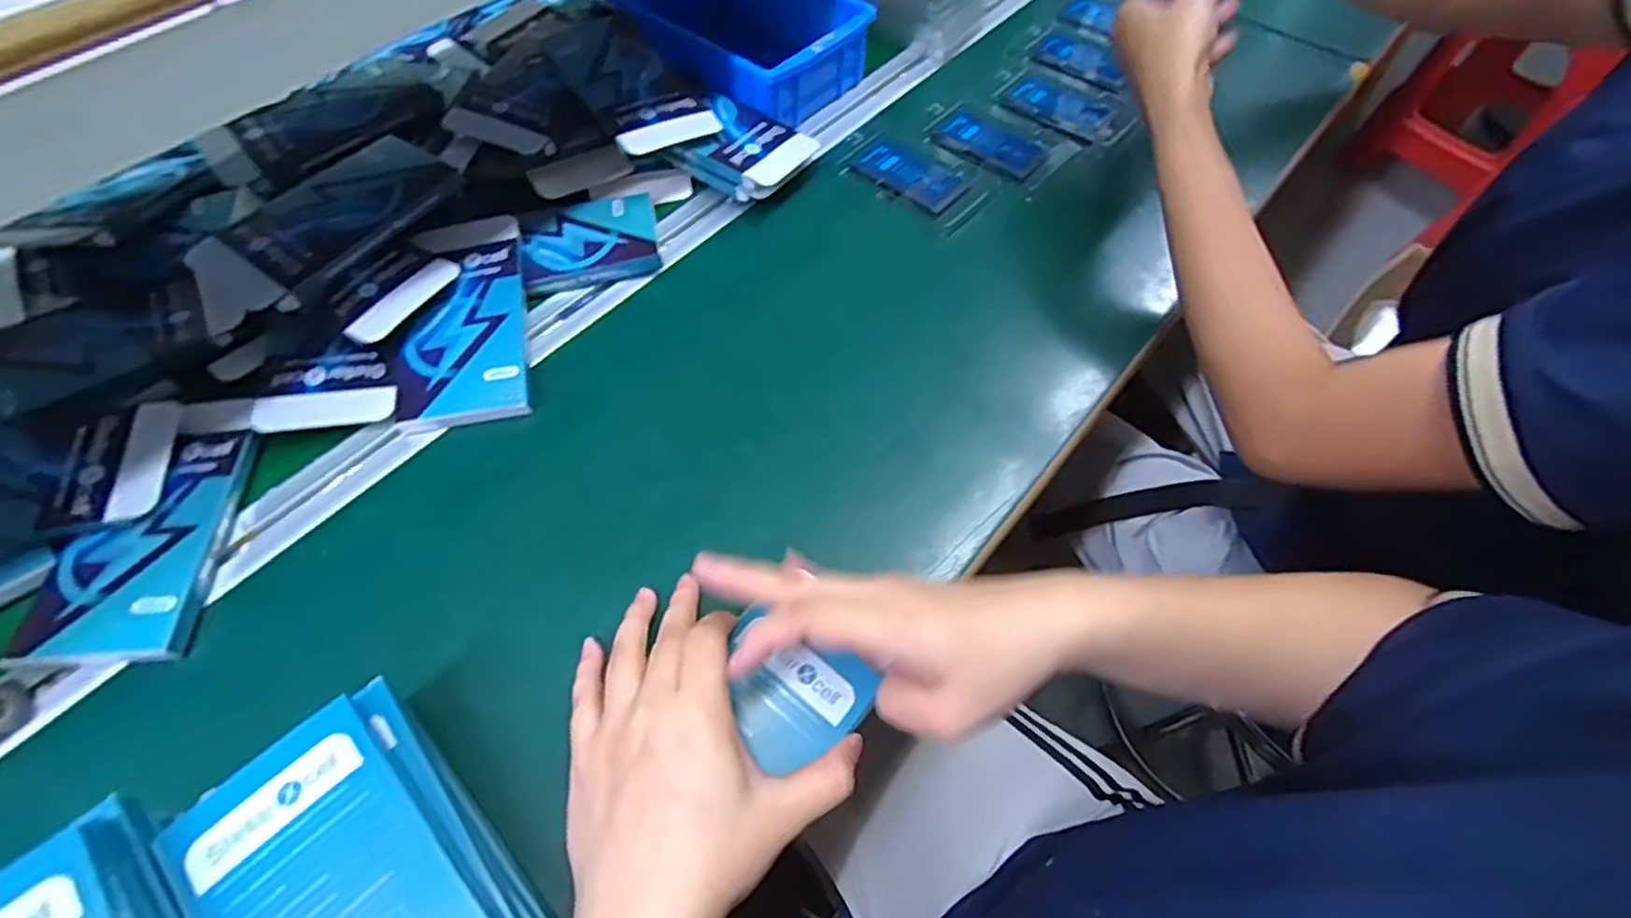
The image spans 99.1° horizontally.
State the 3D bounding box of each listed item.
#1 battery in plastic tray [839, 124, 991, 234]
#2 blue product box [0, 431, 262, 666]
[{"bbox_3d":[0.076,-0.219,0.541,0.117,0.007,0.063,39,68,22],"label":"battery in plastic tray"},{"bbox_3d":[-0.360,0.044,0.372,0.077,0.015,0.125,-4,59,-1],"label":"blue product box"}]

